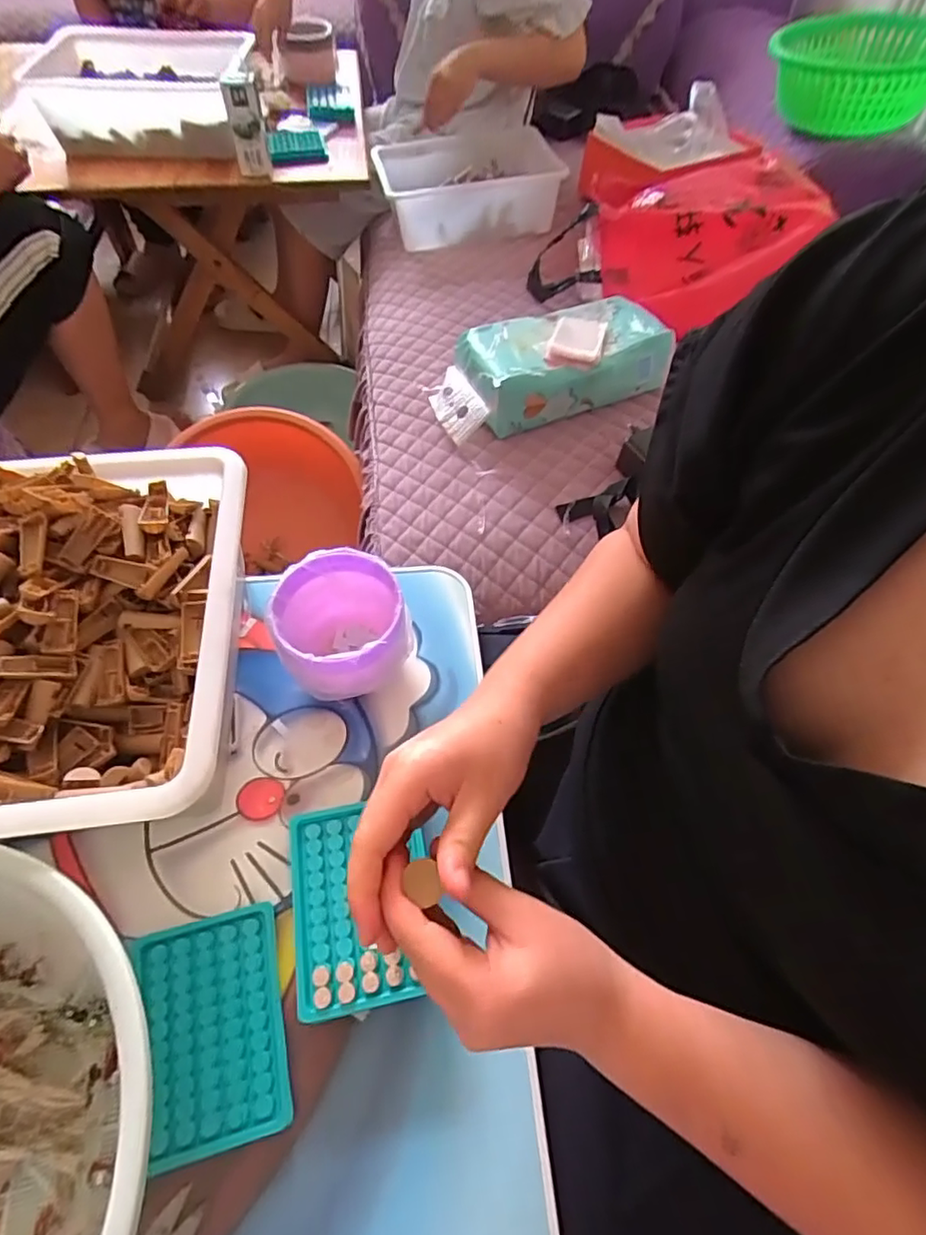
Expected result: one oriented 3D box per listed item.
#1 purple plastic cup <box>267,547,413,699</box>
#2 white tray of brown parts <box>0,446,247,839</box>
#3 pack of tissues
[{"bbox_3d":[-0.103,0.014,0.510,0.103,0.089,0.116,-22,60,-15],"label":"purple plastic cup"},{"bbox_3d":[-0.372,0.011,0.426,0.396,0.099,0.311,-6,58,-5],"label":"white tray of brown parts"},{"bbox_3d":[0.142,-0.360,0.829,0.288,0.094,0.152,-22,60,-15],"label":"pack of tissues"}]

